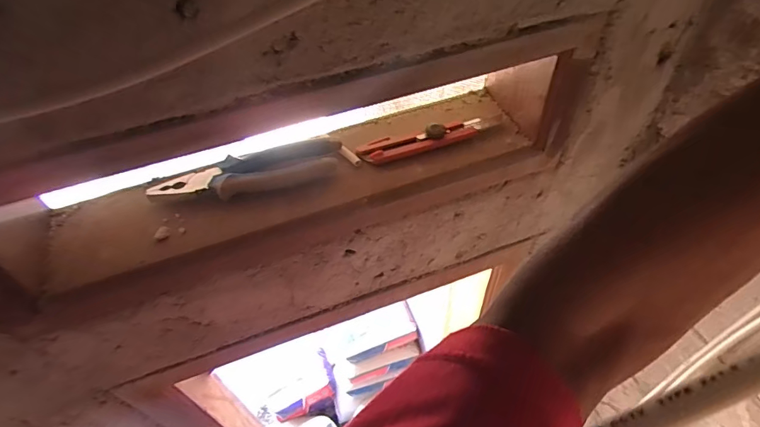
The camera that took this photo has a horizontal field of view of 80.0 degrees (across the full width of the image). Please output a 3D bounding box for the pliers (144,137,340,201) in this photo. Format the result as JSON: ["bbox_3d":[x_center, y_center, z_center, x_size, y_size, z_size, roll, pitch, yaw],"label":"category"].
[{"bbox_3d":[-0.138,-0.043,0.467,0.194,0.030,0.052,-10,51,-4],"label":"pliers"}]

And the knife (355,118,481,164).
[{"bbox_3d":[0.047,-0.083,0.512,0.147,0.022,0.022,-19,52,-11],"label":"knife"}]

